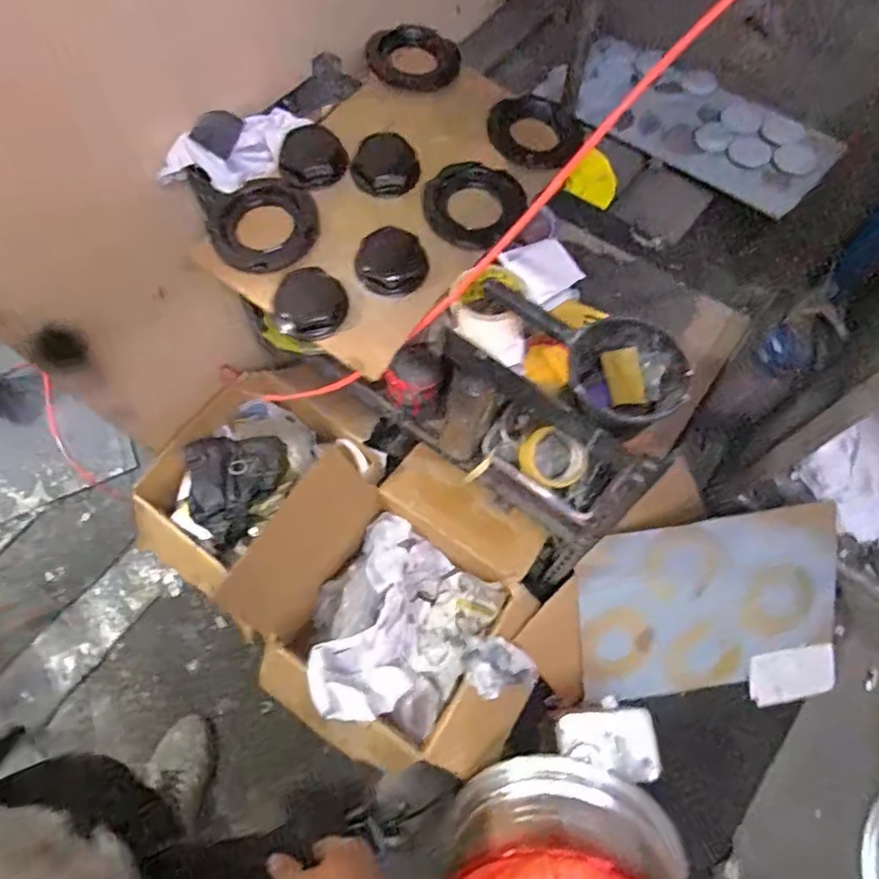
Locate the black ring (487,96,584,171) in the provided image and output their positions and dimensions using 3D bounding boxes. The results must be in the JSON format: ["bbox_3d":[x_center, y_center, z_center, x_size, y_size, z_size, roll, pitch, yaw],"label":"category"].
[{"bbox_3d":[0.133,-0.446,0.852,0.133,0.021,0.133,0,68,0],"label":"black ring"}]

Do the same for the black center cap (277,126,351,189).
[{"bbox_3d":[-0.174,-0.387,0.804,0.090,0.031,0.080,-21,69,-8],"label":"black center cap"}]

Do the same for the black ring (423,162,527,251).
[{"bbox_3d":[0.048,-0.323,0.801,0.125,0.017,0.136,0,68,0],"label":"black ring"}]

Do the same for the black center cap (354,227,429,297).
[{"bbox_3d":[-0.062,-0.228,0.743,0.090,0.040,0.085,-8,68,-3],"label":"black center cap"}]

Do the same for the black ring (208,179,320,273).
[{"bbox_3d":[-0.227,-0.279,0.761,0.130,0.028,0.141,0,68,0],"label":"black ring"}]

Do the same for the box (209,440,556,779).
[{"bbox_3d":[-0.084,0.332,1.163,0.554,0.221,0.530,34,72,13],"label":"box"}]

